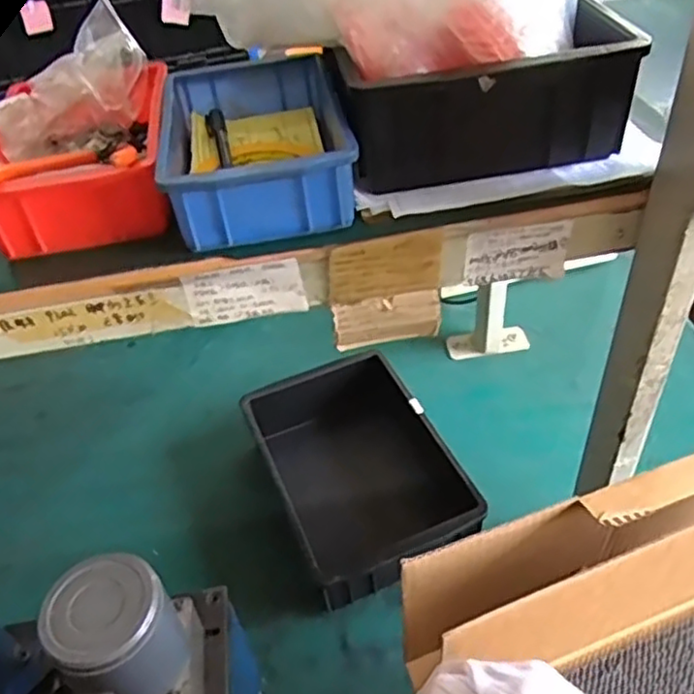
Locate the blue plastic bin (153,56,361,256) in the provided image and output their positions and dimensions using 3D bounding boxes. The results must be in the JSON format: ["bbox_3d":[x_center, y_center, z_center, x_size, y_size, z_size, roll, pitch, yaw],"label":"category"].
[{"bbox_3d":[-0.070,-0.156,0.517,0.122,0.055,0.194,-11,43,-4],"label":"blue plastic bin"}]

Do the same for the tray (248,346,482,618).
[{"bbox_3d":[0.012,0.146,0.818,0.196,0.084,0.295,-21,44,-14],"label":"tray"}]

